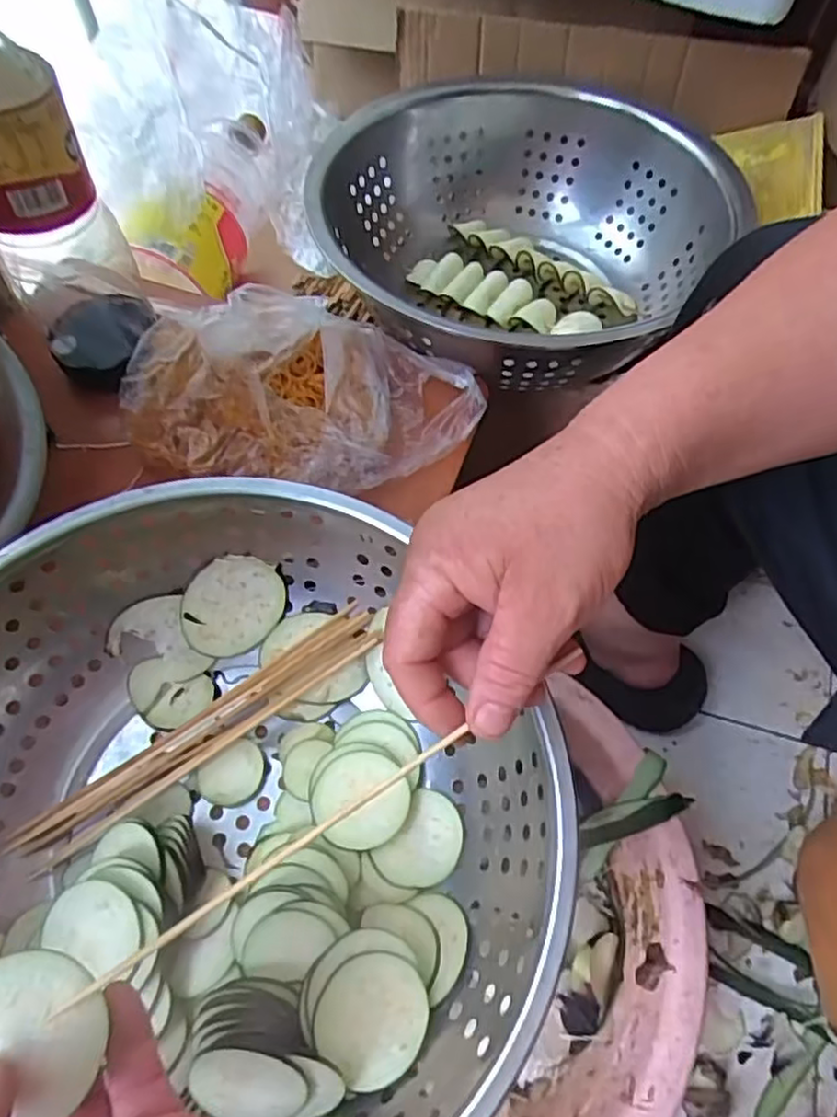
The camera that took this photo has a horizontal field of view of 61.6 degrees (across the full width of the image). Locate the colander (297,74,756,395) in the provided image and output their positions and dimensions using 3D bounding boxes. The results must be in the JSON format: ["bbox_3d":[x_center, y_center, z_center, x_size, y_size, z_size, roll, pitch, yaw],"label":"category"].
[{"bbox_3d":[0.081,-0.272,0.612,0.304,0.121,0.334,0,60,1],"label":"colander"}]

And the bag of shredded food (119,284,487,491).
[{"bbox_3d":[-0.081,-0.122,0.495,0.238,0.075,0.134,2,60,2],"label":"bag of shredded food"}]

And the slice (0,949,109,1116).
[{"bbox_3d":[-0.129,0.156,0.230,0.052,0.004,0.045,31,59,-3],"label":"slice"}]

